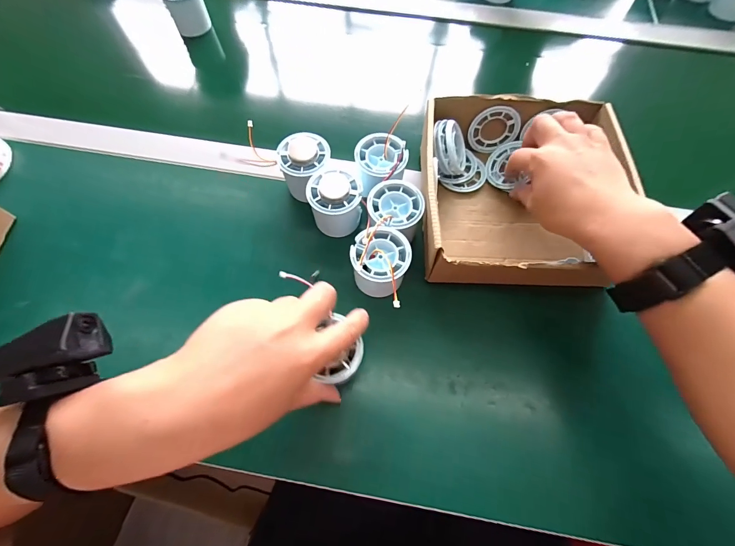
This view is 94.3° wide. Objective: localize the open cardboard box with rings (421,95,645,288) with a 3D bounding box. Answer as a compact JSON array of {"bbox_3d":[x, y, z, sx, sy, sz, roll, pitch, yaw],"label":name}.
[{"bbox_3d":[0.158,-0.088,0.367,0.199,0.077,0.195,1,66,-1],"label":"open cardboard box with rings"}]

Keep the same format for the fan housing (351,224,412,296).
[{"bbox_3d":[0.012,-0.007,0.333,0.055,0.056,0.057,17,67,6],"label":"fan housing"}]

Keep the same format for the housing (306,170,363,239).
[{"bbox_3d":[-0.034,-0.072,0.358,0.050,0.050,0.049,0,66,-1],"label":"housing"}]

